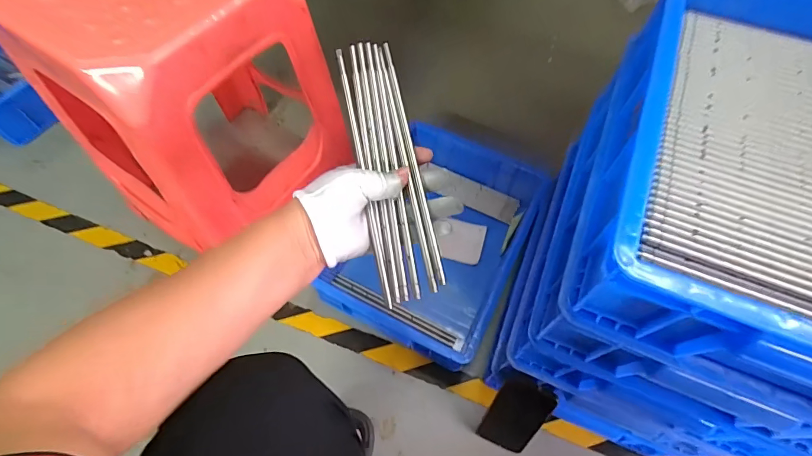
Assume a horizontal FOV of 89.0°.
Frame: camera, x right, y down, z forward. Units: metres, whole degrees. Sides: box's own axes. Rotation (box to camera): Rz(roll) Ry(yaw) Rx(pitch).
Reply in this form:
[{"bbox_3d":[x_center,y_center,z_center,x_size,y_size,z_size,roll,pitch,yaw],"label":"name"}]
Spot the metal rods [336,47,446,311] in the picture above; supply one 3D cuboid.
[{"bbox_3d":[-0.017,-0.058,0.390,0.054,0.019,0.246,-10,81,-7],"label":"metal rods"}]

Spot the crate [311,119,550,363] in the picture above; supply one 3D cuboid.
[{"bbox_3d":[0.066,0.016,0.796,0.297,0.142,0.389,22,63,10],"label":"crate"}]

